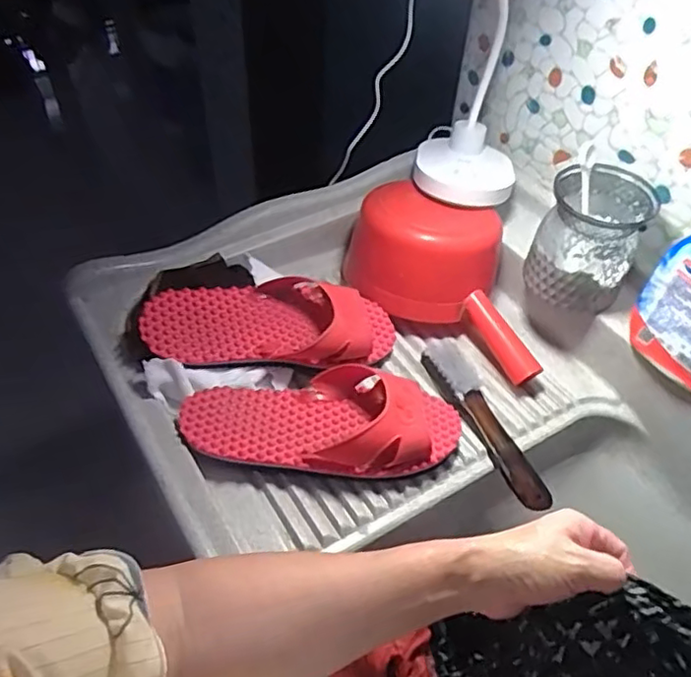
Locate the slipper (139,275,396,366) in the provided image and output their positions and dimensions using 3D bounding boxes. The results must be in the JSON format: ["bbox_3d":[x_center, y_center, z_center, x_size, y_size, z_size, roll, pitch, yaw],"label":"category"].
[{"bbox_3d":[-0.072,-0.018,0.629,0.246,0.073,0.101,-6,49,-8],"label":"slipper"}]

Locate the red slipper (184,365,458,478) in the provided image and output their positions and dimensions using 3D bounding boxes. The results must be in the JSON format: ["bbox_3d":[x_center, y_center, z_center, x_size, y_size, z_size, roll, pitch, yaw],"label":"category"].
[{"bbox_3d":[-0.018,0.073,0.568,0.251,0.054,0.102,-2,48,-4],"label":"red slipper"}]

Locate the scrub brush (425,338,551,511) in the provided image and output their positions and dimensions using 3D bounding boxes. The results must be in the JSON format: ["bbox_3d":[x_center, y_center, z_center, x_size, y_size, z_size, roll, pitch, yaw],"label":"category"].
[{"bbox_3d":[0.140,0.074,0.623,0.052,0.033,0.211,-12,50,-13],"label":"scrub brush"}]

